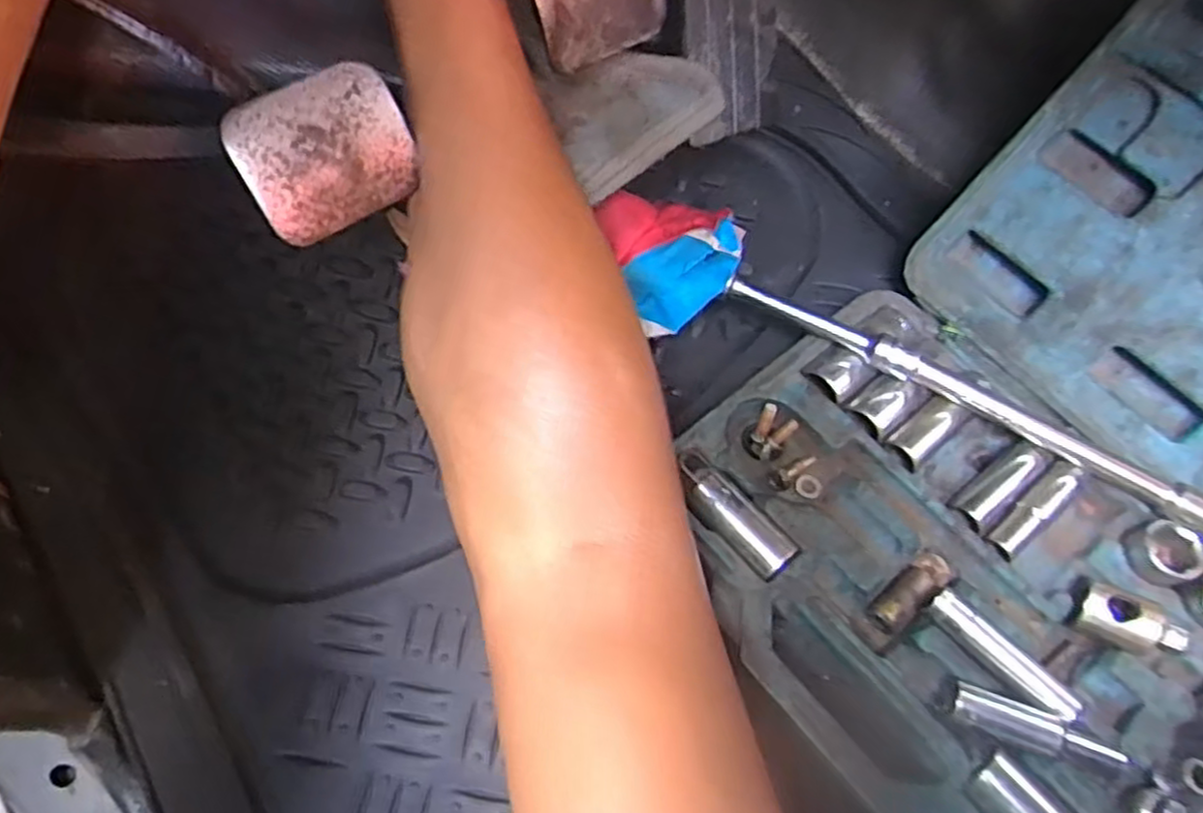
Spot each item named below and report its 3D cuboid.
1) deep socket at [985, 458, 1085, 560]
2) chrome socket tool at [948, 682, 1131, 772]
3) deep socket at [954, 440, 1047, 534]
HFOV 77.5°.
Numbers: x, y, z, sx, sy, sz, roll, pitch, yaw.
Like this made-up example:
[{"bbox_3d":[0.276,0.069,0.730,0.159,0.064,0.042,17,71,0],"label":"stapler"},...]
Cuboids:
[{"bbox_3d":[0.195,0.044,0.335,0.060,0.012,0.014,-39,70,-16],"label":"deep socket"},{"bbox_3d":[0.167,0.124,0.285,0.065,0.017,0.013,21,67,10],"label":"chrome socket tool"},{"bbox_3d":[0.182,0.033,0.340,0.056,0.014,0.015,-34,69,-27],"label":"deep socket"}]

